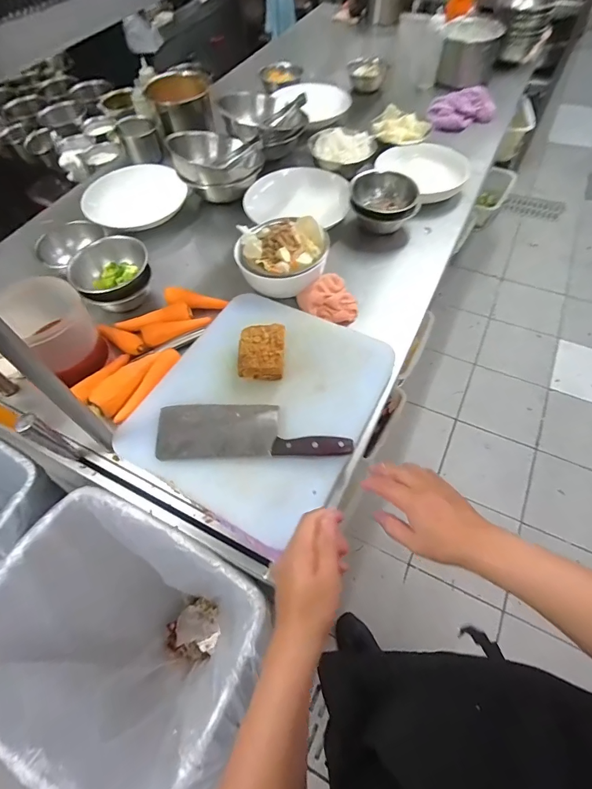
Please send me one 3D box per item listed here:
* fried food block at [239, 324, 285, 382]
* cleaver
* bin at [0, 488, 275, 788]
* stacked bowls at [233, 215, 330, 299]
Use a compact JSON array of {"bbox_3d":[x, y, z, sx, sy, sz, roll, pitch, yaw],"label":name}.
[{"bbox_3d":[-0.057,-0.074,0.647,0.076,0.042,0.088,2,58,5],"label":"fried food block"},{"bbox_3d":[-0.069,0.053,0.587,0.294,0.016,0.088,-1,60,3],"label":"cleaver"},{"bbox_3d":[-0.303,0.523,0.842,0.469,0.522,0.354,22,64,16],"label":"bin"},{"bbox_3d":[-0.029,-0.285,0.777,0.181,0.078,0.161,34,66,22],"label":"stacked bowls"}]

